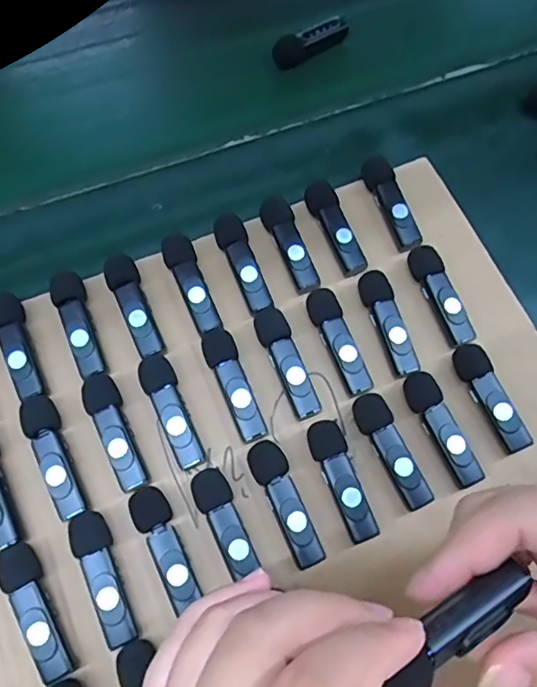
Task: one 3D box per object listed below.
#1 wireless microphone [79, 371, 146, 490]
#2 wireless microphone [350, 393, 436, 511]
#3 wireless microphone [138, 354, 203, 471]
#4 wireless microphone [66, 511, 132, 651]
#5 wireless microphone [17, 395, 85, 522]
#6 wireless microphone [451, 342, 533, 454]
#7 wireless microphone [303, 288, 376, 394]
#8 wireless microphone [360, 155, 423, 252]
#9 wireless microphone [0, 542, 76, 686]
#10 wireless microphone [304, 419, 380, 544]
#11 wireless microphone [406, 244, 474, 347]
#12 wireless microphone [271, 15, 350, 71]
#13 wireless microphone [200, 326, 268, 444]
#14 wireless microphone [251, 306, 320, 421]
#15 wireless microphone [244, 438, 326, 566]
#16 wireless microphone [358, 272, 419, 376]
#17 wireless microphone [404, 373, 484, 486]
[{"bbox_3d":[-0.082,0.048,0.303,0.019,0.016,0.065,-27,70,-12],"label":"wireless microphone"},{"bbox_3d":[0.067,0.058,0.304,0.019,0.014,0.064,-28,70,-13],"label":"wireless microphone"},{"bbox_3d":[-0.053,0.037,0.308,0.018,0.017,0.065,-24,69,-11],"label":"wireless microphone"},{"bbox_3d":[-0.080,0.116,0.277,0.018,0.015,0.063,-25,69,-12],"label":"wireless microphone"},{"bbox_3d":[-0.113,0.060,0.296,0.017,0.017,0.068,-25,69,-12],"label":"wireless microphone"},{"bbox_3d":[0.125,0.031,0.318,0.017,0.019,0.064,-21,69,-10],"label":"wireless microphone"},{"bbox_3d":[0.041,-0.003,0.323,0.019,0.010,0.065,-24,69,-11],"label":"wireless microphone"},{"bbox_3d":[0.079,-0.090,0.359,0.017,0.015,0.067,-19,68,-9],"label":"wireless microphone"},{"bbox_3d":[-0.112,0.129,0.271,0.017,0.015,0.064,-29,70,-13],"label":"wireless microphone"},{"bbox_3d":[0.038,0.073,0.298,0.019,0.015,0.064,-18,68,-9],"label":"wireless microphone"},{"bbox_3d":[0.103,-0.029,0.337,0.018,0.016,0.064,-16,68,-8],"label":"wireless microphone"},{"bbox_3d":[0.032,-0.230,0.426,0.060,0.019,0.021,-32,71,-14],"label":"wireless microphone"},{"bbox_3d":[-0.021,0.023,0.314,0.018,0.016,0.067,-18,68,-9],"label":"wireless microphone"},{"bbox_3d":[0.009,0.010,0.317,0.020,0.010,0.067,-18,68,-9],"label":"wireless microphone"},{"bbox_3d":[0.010,0.083,0.293,0.020,0.015,0.066,-26,70,-12],"label":"wireless microphone"},{"bbox_3d":[0.071,-0.012,0.329,0.018,0.013,0.065,-17,68,-8],"label":"wireless microphone"},{"bbox_3d":[0.095,0.046,0.308,0.017,0.013,0.066,-23,69,-11],"label":"wireless microphone"}]

